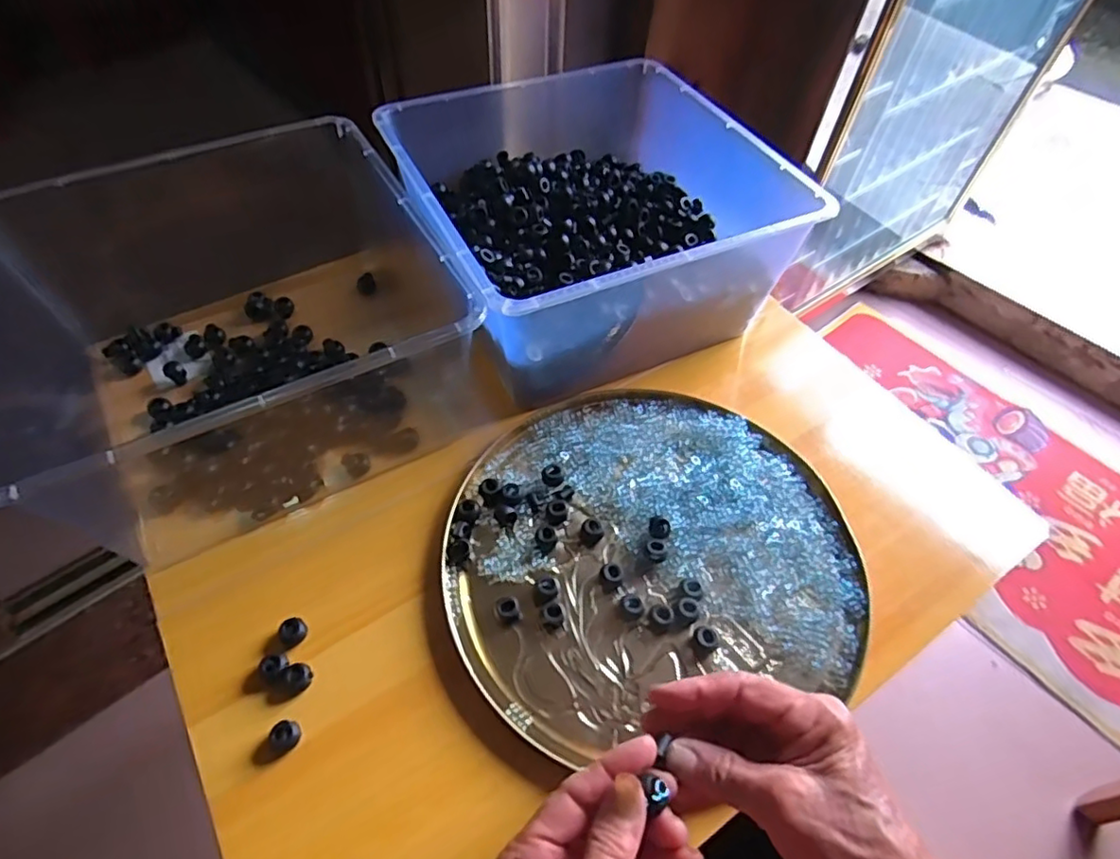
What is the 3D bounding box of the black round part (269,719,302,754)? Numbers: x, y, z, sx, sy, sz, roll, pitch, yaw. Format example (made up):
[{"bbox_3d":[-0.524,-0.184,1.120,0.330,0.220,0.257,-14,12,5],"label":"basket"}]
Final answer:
[{"bbox_3d":[-0.165,0.184,0.367,0.016,0.010,0.017,2,53,-2],"label":"black round part"}]

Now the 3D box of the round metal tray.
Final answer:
[{"bbox_3d":[0.062,0.079,0.456,0.287,0.026,0.252,-10,55,-11],"label":"round metal tray"}]

